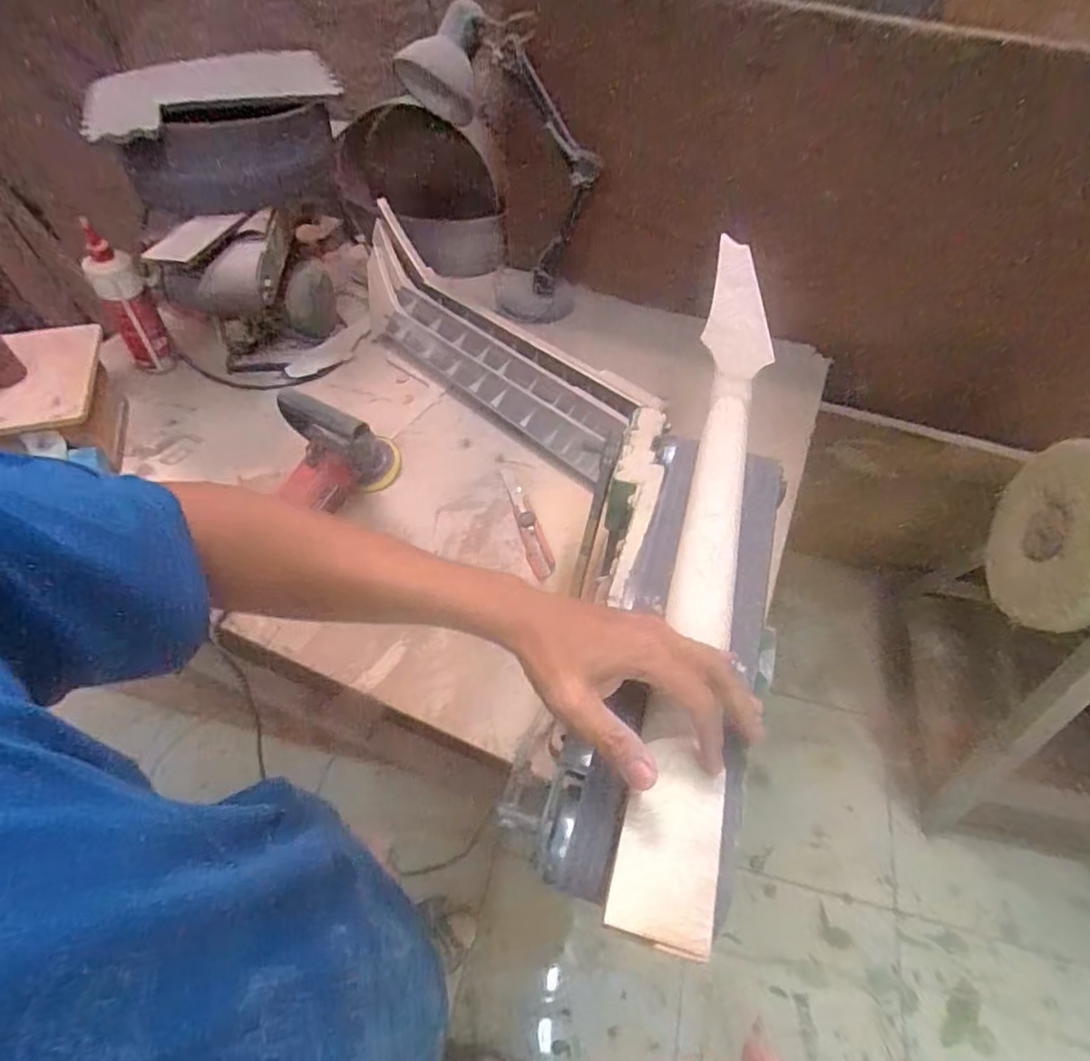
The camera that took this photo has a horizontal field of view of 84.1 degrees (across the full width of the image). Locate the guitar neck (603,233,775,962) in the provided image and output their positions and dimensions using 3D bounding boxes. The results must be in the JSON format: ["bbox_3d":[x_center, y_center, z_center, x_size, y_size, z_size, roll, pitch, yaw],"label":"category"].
[{"bbox_3d":[0.145,-0.035,0.518,0.061,0.051,0.666,12,55,9],"label":"guitar neck"}]

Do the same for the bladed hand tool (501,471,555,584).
[{"bbox_3d":[-0.025,-0.018,0.865,0.035,0.027,0.205,-12,54,-9],"label":"bladed hand tool"}]

